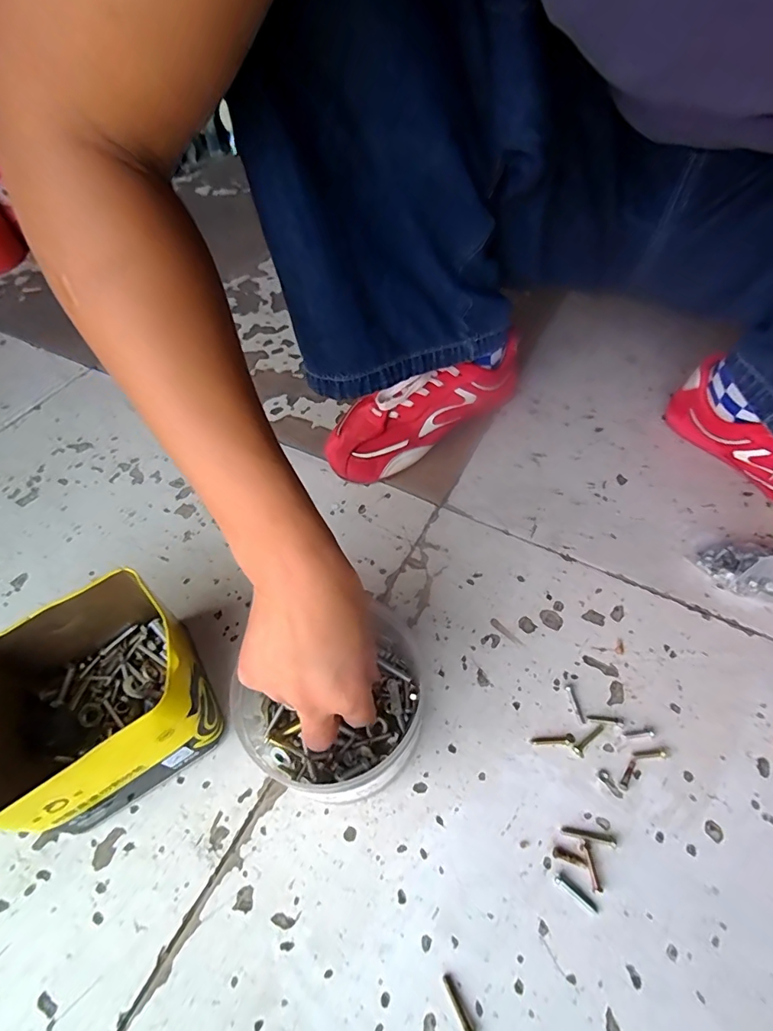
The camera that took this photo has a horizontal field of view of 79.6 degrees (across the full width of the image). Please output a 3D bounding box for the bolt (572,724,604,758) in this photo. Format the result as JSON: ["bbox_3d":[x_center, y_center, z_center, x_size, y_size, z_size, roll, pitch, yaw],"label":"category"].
[{"bbox_3d":[0.142,0.156,0.323,0.029,0.004,0.008,-33,58,-20],"label":"bolt"}]

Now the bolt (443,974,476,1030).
[{"bbox_3d":[0.039,0.263,0.248,0.005,0.004,0.027,-24,56,-15],"label":"bolt"}]

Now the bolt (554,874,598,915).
[{"bbox_3d":[0.112,0.224,0.273,0.026,0.004,0.005,30,60,23],"label":"bolt"}]

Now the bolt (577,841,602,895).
[{"bbox_3d":[0.123,0.213,0.280,0.006,0.004,0.026,-8,53,-3],"label":"bolt"}]

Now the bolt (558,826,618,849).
[{"bbox_3d":[0.126,0.200,0.290,0.032,0.004,0.006,11,54,11],"label":"bolt"}]

